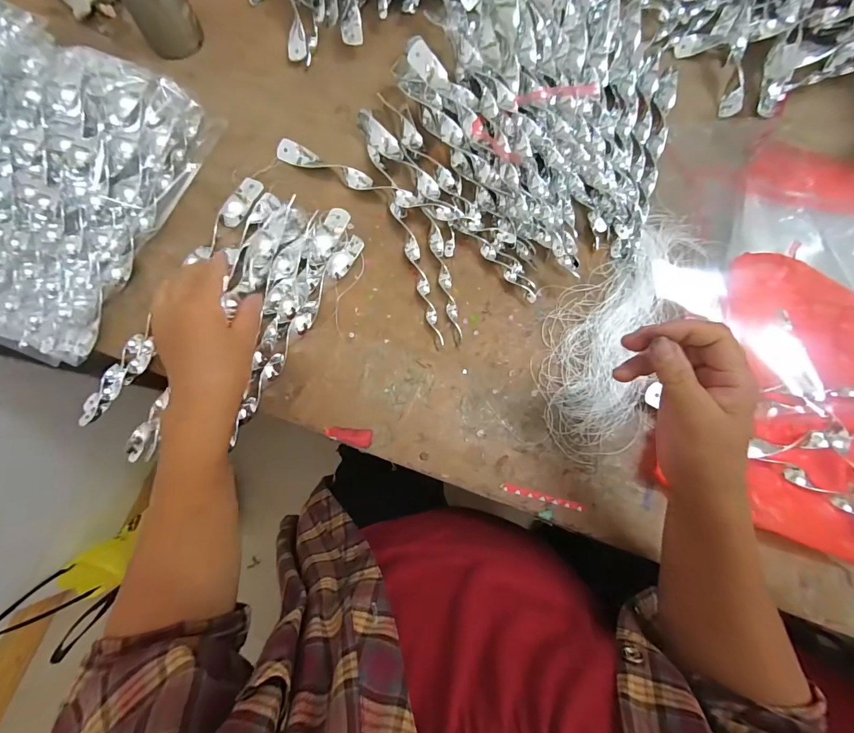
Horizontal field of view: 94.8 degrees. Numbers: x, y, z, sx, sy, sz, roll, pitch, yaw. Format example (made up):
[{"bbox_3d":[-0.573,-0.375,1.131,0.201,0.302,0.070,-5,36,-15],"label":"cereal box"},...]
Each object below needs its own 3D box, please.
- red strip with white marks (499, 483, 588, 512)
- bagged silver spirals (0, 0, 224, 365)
[{"bbox_3d":[0.115,0.130,0.388,0.084,0.004,0.007,15,78,2],"label":"red strip with white marks"},{"bbox_3d":[-0.443,-0.210,0.383,0.345,0.119,0.305,22,78,3],"label":"bagged silver spirals"}]

